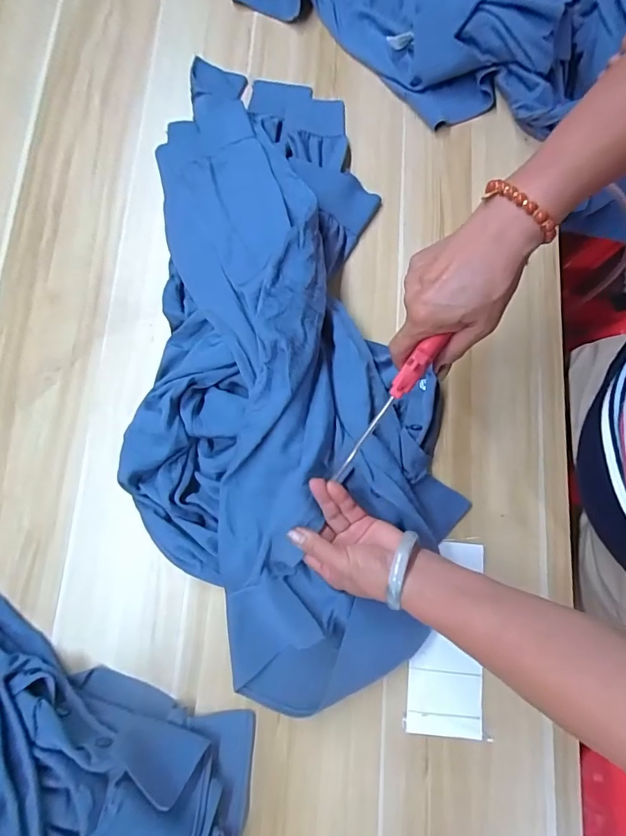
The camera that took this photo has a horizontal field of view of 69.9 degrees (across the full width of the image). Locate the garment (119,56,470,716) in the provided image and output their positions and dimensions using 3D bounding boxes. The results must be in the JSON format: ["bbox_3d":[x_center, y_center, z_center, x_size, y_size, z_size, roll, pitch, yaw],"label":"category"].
[{"bbox_3d":[-0.037,-0.083,0.488,0.323,0.087,0.724,-5,80,0],"label":"garment"}]

